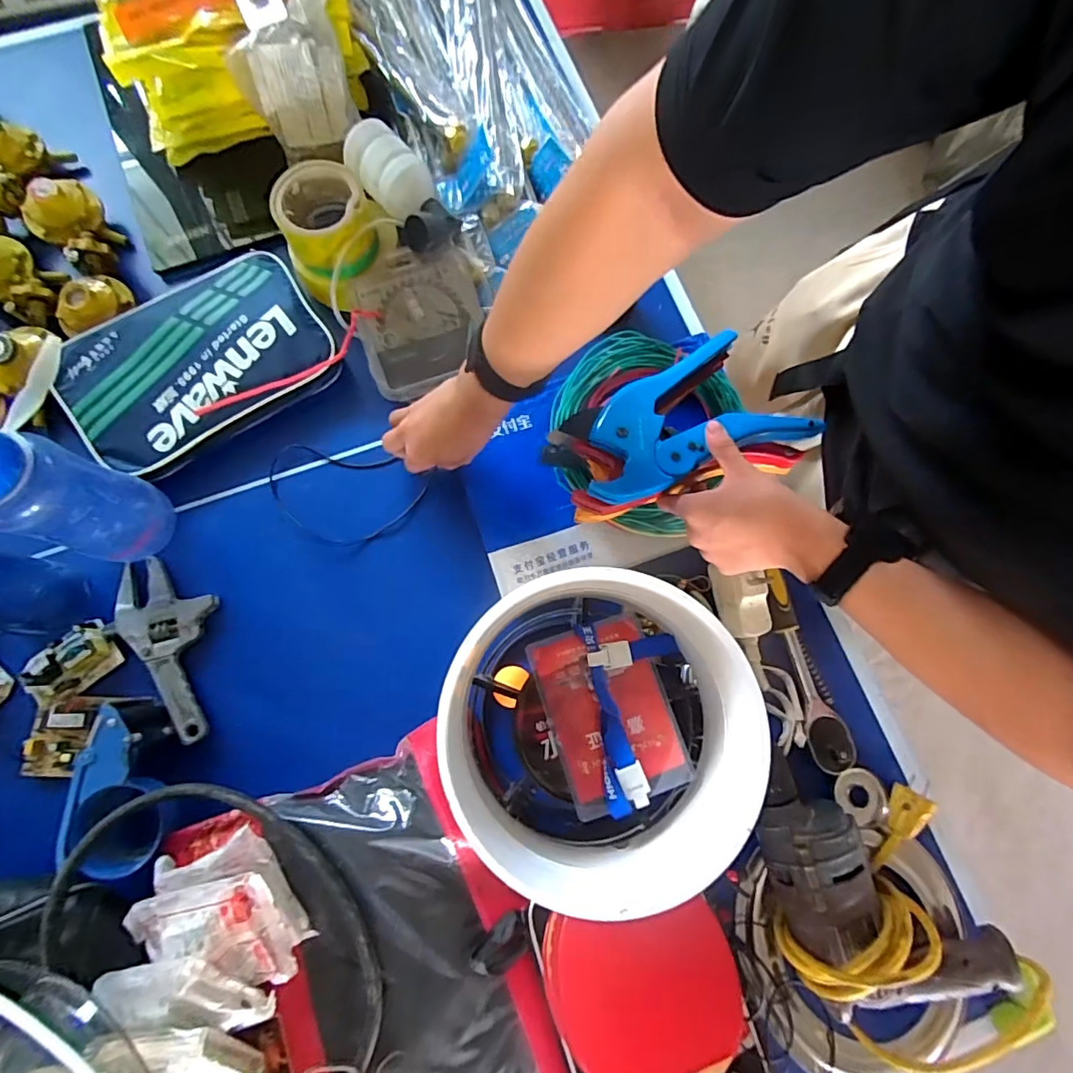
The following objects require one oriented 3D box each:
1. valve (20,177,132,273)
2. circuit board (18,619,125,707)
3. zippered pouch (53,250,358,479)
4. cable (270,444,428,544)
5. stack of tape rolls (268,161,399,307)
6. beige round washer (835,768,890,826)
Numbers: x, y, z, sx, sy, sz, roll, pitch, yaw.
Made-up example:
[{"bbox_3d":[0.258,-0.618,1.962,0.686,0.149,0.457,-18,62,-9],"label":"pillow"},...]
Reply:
[{"bbox_3d":[-0.547,-0.369,0.640,0.122,0.056,0.081,43,79,8],"label":"valve"},{"bbox_3d":[-0.476,0.131,0.539,0.087,0.029,0.056,-40,81,-10],"label":"circuit board"},{"bbox_3d":[-0.375,-0.195,0.596,0.280,0.029,0.177,-32,80,-8],"label":"zippered pouch"},{"bbox_3d":[-0.214,-0.045,0.590,0.180,0.024,0.105,8,77,1],"label":"cable"},{"bbox_3d":[-0.220,-0.340,0.590,0.111,0.080,0.103,-21,78,-6],"label":"stack of tape rolls"},{"bbox_3d":[0.320,0.257,0.526,0.043,0.015,0.051,1,75,25],"label":"beige round washer"}]

